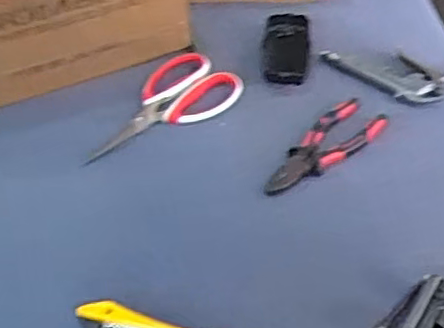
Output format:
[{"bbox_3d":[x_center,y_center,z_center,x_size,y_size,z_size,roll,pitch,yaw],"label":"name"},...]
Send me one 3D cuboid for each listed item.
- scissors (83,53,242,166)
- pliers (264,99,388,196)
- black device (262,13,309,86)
[{"bbox_3d":[-0.071,-0.066,0.669,0.184,0.011,0.102,-31,53,-22],"label":"scissors"},{"bbox_3d":[0.101,-0.015,0.619,0.056,0.012,0.153,34,58,30],"label":"pliers"},{"bbox_3d":[0.074,-0.135,0.720,0.051,0.022,0.113,3,48,7],"label":"black device"}]

